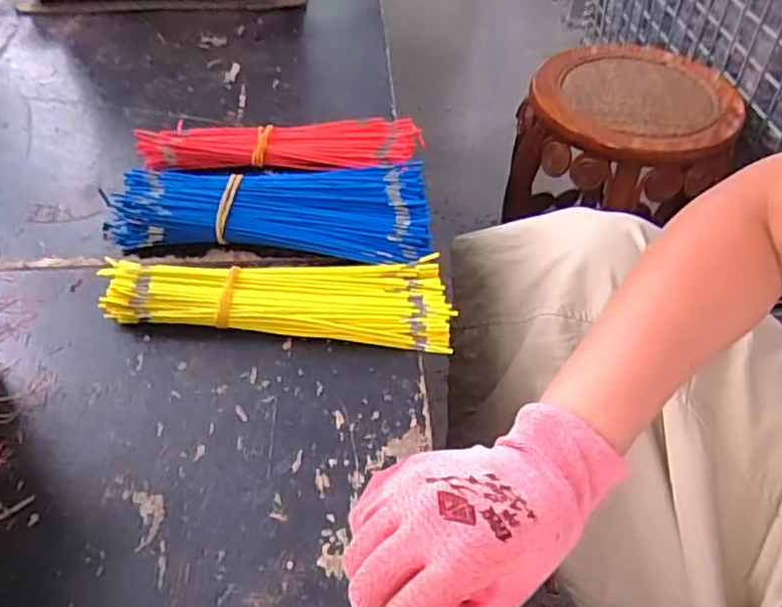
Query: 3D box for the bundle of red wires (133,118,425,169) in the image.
[{"bbox_3d":[-0.098,-0.141,0.581,0.244,0.026,0.057,-2,48,-4],"label":"bundle of red wires"}]

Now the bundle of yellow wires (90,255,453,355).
[{"bbox_3d":[-0.079,-0.008,0.463,0.239,0.026,0.071,6,48,3],"label":"bundle of yellow wires"}]

